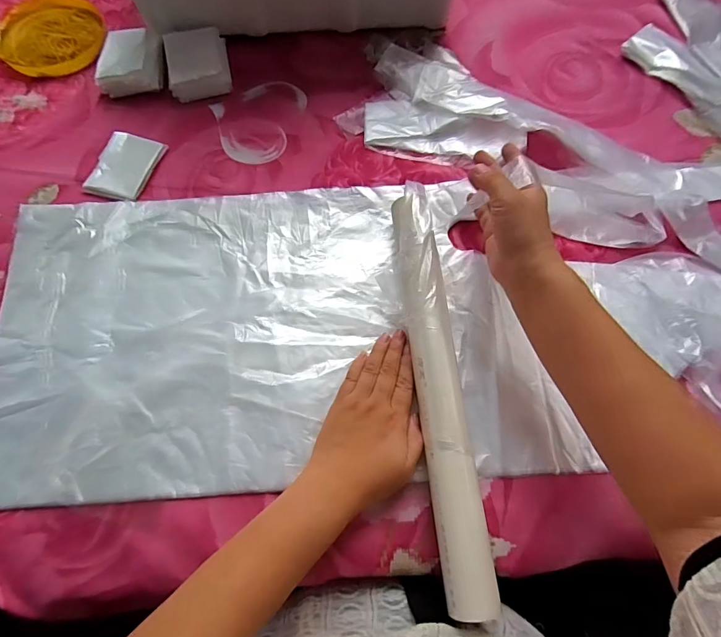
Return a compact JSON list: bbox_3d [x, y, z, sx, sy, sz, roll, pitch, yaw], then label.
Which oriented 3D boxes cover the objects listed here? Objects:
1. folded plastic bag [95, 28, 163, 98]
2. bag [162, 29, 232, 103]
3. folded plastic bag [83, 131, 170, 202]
[{"bbox_3d":[-0.282,-0.319,0.488,0.071,0.039,0.079,5,71,0],"label":"folded plastic bag"},{"bbox_3d":[-0.204,-0.323,0.493,0.072,0.024,0.091,-10,72,-5],"label":"bag"},{"bbox_3d":[-0.270,-0.175,0.450,0.065,0.004,0.085,16,72,4],"label":"folded plastic bag"}]

